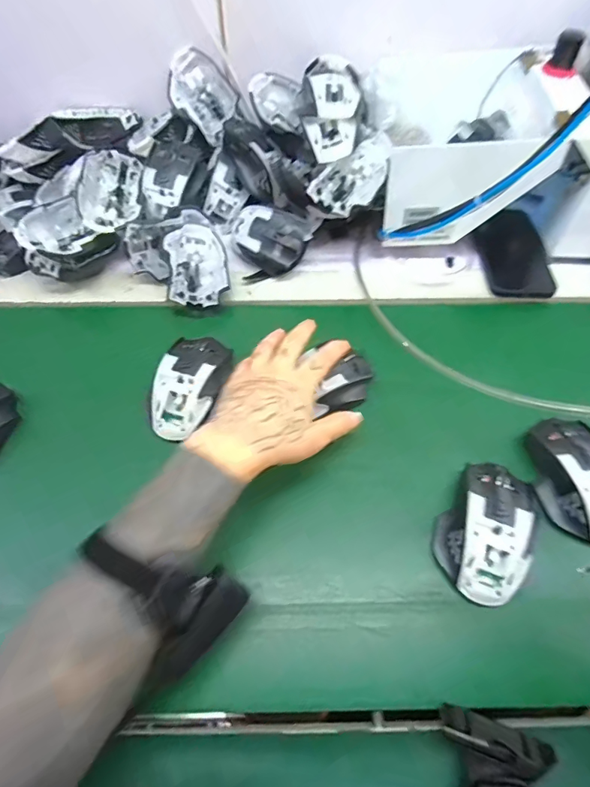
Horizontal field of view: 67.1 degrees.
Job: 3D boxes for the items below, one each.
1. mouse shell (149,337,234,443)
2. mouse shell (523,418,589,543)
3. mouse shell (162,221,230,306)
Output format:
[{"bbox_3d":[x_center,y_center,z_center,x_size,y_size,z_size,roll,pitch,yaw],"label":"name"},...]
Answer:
[{"bbox_3d":[-0.105,-0.010,0.447,0.065,0.030,0.111,13,59,8],"label":"mouse shell"},{"bbox_3d":[0.254,0.079,0.402,0.070,0.047,0.113,-8,59,-5],"label":"mouse shell"},{"bbox_3d":[-0.114,-0.148,0.523,0.066,0.039,0.112,-10,59,-6],"label":"mouse shell"}]

